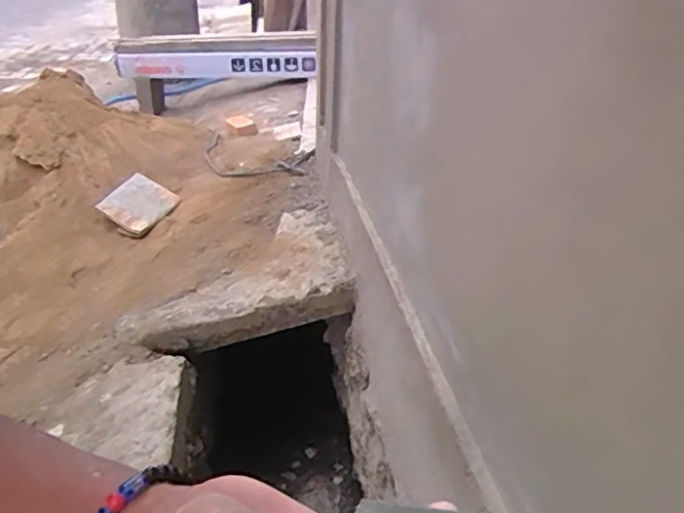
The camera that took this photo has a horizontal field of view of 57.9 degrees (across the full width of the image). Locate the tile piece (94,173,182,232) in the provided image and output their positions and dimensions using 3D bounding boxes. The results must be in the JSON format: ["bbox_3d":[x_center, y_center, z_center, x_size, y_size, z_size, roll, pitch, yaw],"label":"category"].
[{"bbox_3d":[-0.513,-0.134,1.556,0.144,0.010,0.166,32,46,5],"label":"tile piece"}]

